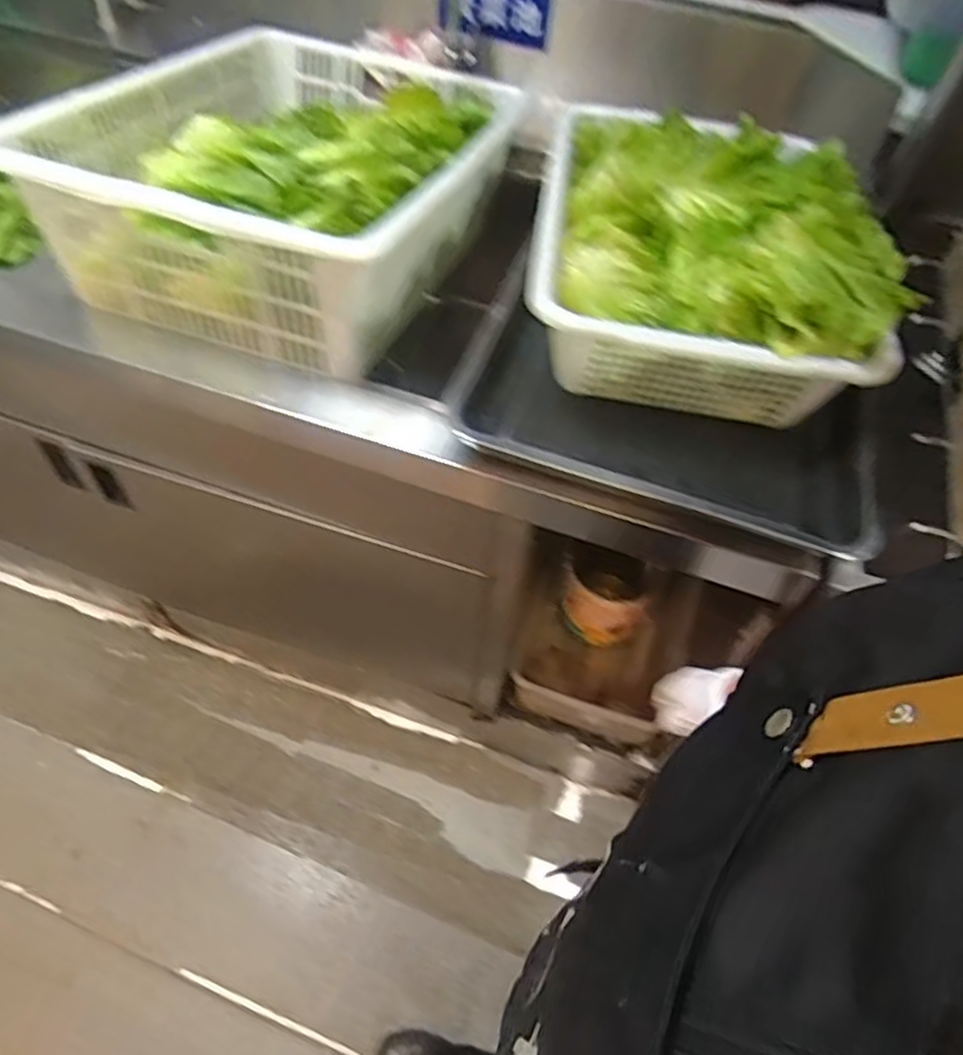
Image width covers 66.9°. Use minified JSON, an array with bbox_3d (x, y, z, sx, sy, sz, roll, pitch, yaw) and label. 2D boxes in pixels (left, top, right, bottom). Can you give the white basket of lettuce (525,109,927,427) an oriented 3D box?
[{"bbox_3d":[0.217,-0.297,0.751,0.300,0.181,0.387,7,55,-1],"label":"white basket of lettuce"}]

